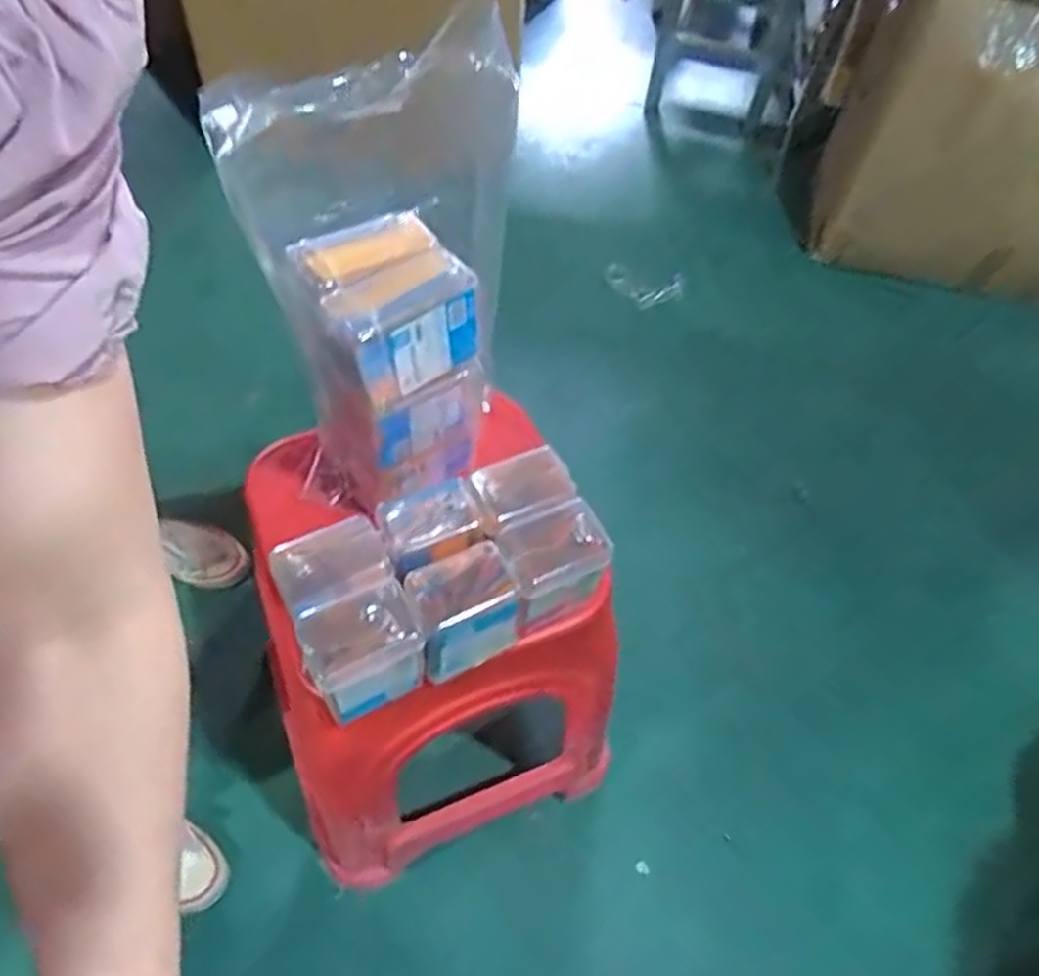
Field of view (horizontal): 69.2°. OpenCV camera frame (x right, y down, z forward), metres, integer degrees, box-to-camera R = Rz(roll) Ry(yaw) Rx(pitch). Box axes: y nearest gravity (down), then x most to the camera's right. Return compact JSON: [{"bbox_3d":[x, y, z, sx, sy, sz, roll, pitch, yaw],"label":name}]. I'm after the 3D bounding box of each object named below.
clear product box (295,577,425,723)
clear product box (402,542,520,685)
[{"bbox_3d":[-0.112,0.119,0.544,0.077,0.092,0.055,-21,59,-18],"label":"clear product box"},{"bbox_3d":[-0.045,0.094,0.574,0.077,0.080,0.057,-22,60,-18],"label":"clear product box"}]

